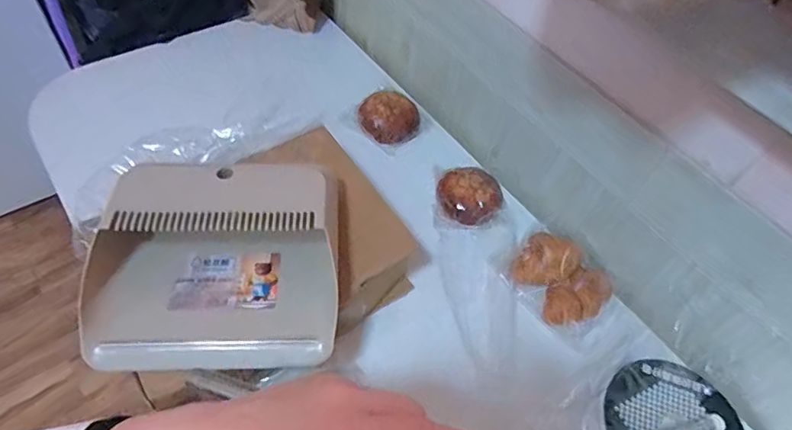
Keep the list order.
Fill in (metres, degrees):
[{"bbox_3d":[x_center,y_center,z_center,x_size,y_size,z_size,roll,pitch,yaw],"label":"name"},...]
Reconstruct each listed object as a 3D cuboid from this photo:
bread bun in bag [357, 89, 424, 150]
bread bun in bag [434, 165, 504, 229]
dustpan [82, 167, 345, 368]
[{"bbox_3d":[-0.010,-0.173,0.903,0.104,0.045,0.101,3,54,-5],"label":"bread bun in bag"},{"bbox_3d":[0.119,-0.030,0.812,0.108,0.045,0.098,7,54,-2],"label":"bread bun in bag"},{"bbox_3d":[-0.201,0.049,0.579,0.270,0.085,0.225,1,54,-6],"label":"dustpan"}]

